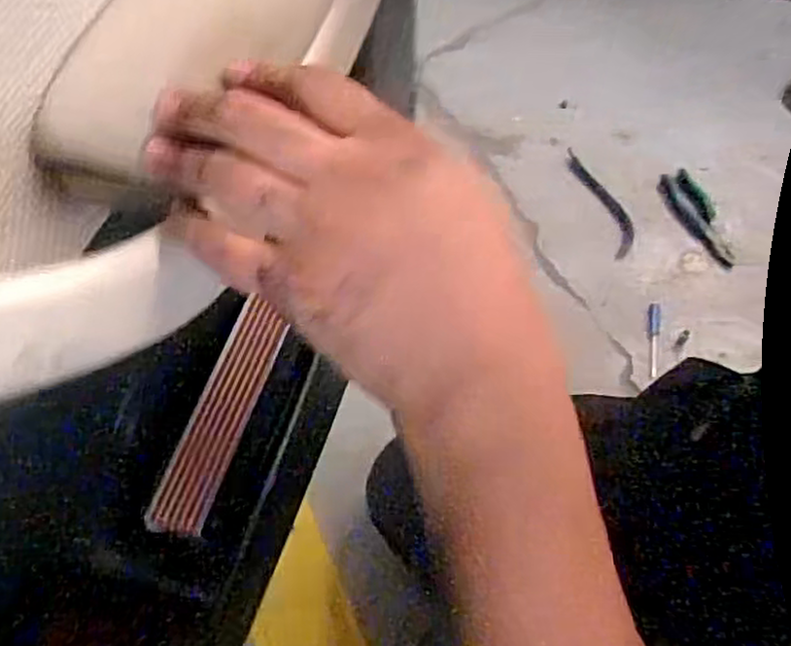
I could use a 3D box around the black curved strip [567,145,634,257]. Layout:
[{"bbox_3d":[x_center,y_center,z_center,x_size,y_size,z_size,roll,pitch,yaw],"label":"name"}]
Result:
[{"bbox_3d":[0.372,-0.217,1.307,0.058,0.020,0.260,-14,57,-5],"label":"black curved strip"}]

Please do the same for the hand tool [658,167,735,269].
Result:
[{"bbox_3d":[0.525,-0.181,1.256,0.070,0.013,0.217,-15,57,-6],"label":"hand tool"}]

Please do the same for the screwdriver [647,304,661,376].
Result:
[{"bbox_3d":[0.402,0.023,1.129,0.019,0.018,0.128,8,58,9],"label":"screwdriver"}]

